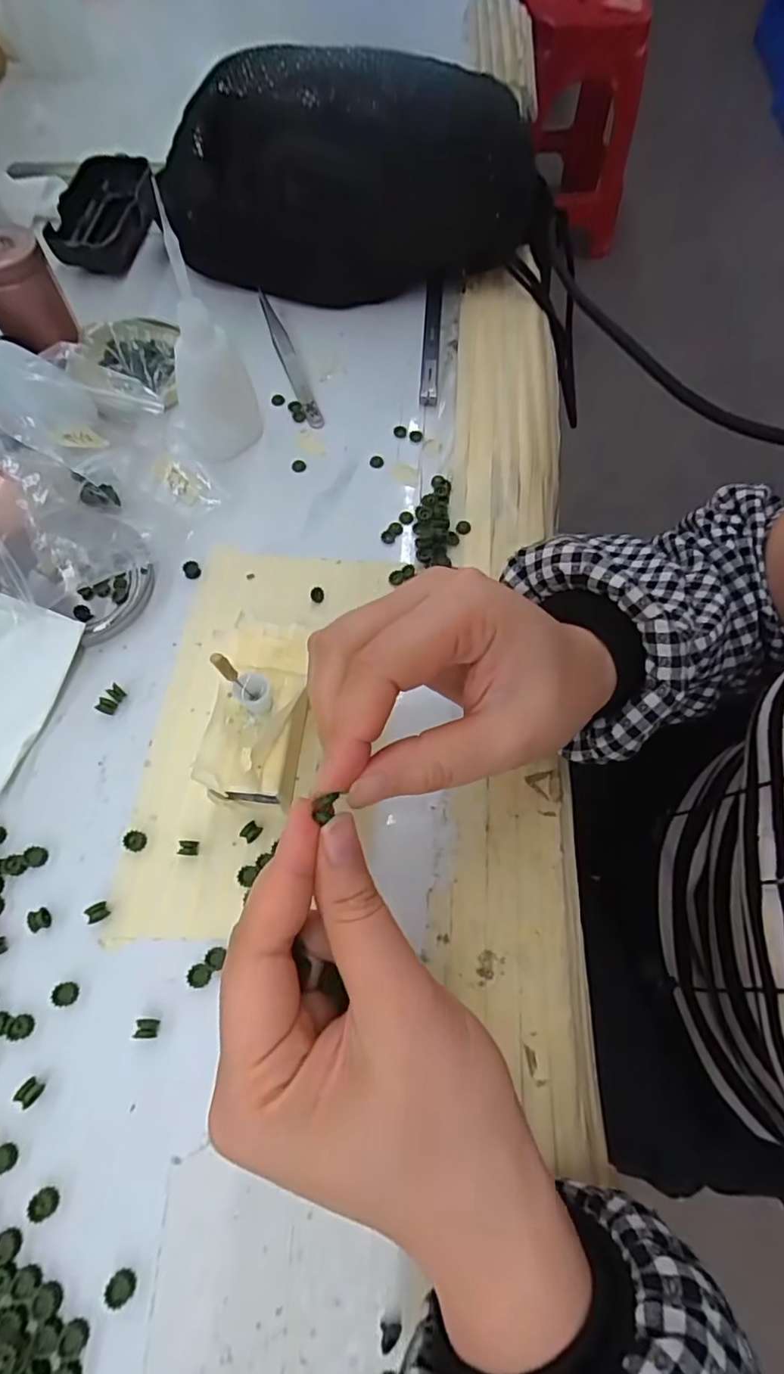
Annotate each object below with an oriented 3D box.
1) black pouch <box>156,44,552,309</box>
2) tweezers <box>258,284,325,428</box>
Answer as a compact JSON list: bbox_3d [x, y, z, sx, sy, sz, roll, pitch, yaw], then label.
[{"bbox_3d":[-0.020,-0.328,0.364,0.248,0.111,0.085,2,67,-1],"label":"black pouch"},{"bbox_3d":[-0.069,-0.219,0.375,0.011,0.007,0.124,-18,68,-10],"label":"tweezers"}]

